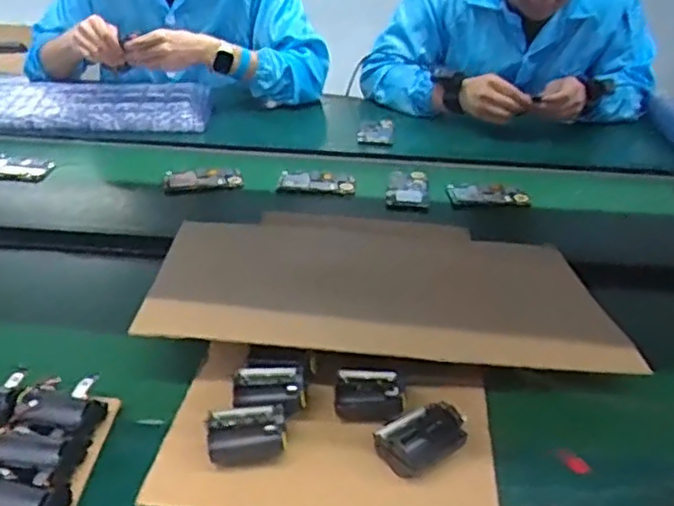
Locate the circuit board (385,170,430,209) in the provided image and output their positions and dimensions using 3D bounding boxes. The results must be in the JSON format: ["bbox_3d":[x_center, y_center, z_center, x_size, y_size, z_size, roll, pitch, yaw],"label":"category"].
[{"bbox_3d":[0.114,-0.102,1.088,0.069,0.018,0.118,5,32,5],"label":"circuit board"}]

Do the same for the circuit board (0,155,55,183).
[{"bbox_3d":[-0.544,-0.144,1.133,0.123,0.013,0.060,6,45,2],"label":"circuit board"}]

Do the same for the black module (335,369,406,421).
[{"bbox_3d":[0.033,0.139,0.662,0.067,0.029,0.046,2,32,0],"label":"black module"}]

